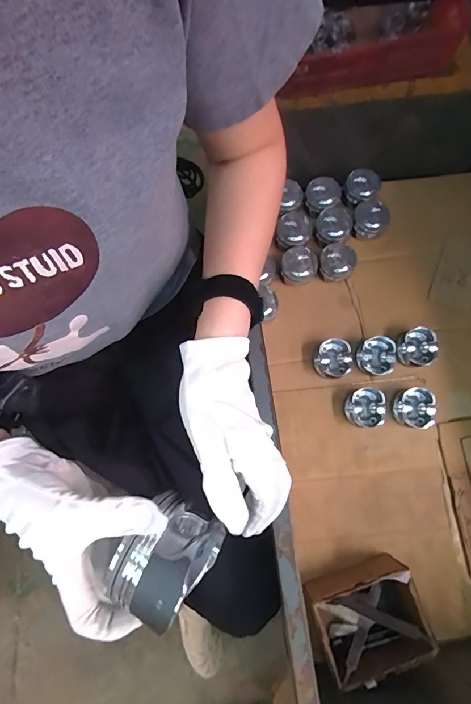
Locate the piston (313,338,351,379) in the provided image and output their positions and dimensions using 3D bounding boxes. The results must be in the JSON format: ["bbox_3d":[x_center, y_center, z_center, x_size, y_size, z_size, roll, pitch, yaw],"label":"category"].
[{"bbox_3d":[0.226,0.015,0.849,0.080,0.062,0.082,0,77,-1],"label":"piston"}]

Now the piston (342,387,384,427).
[{"bbox_3d":[0.285,0.123,0.831,0.077,0.046,0.083,0,77,-1],"label":"piston"}]

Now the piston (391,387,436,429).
[{"bbox_3d":[0.393,0.125,0.831,0.079,0.053,0.086,0,77,-1],"label":"piston"}]

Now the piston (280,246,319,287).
[{"bbox_3d":[0.152,-0.205,0.898,0.084,0.059,0.084,0,77,-1],"label":"piston"}]

